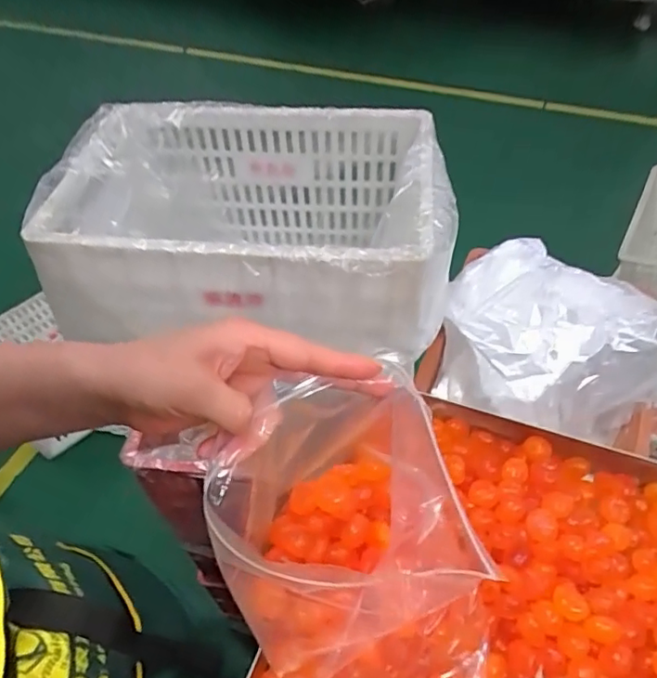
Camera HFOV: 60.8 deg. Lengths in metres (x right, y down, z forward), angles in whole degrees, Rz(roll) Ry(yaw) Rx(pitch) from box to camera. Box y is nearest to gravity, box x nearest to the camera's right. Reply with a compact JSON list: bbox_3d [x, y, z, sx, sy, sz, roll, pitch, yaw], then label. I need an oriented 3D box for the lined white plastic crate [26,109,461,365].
[{"bbox_3d":[-0.092,-0.150,0.782,0.489,0.212,0.310,4,50,6],"label":"lined white plastic crate"}]

